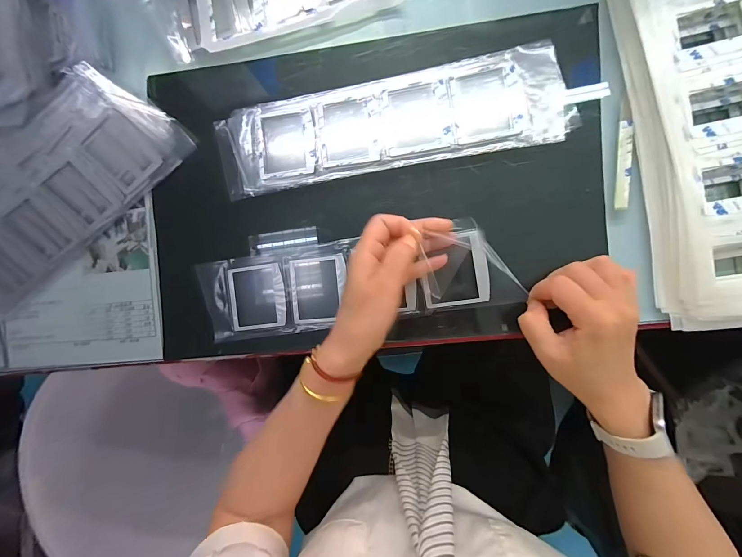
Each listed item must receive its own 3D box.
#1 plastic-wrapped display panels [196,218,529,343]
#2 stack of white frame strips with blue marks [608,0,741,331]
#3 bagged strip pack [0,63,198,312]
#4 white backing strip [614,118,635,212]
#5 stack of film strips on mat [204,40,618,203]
[{"bbox_3d":[-0.023,0.005,0.328,0.317,0.022,0.091,-6,91,11],"label":"plastic-wrapped display panels"},{"bbox_3d":[0.276,-0.126,0.258,0.102,0.028,0.333,-11,89,9],"label":"stack of white frame strips with blue marks"},{"bbox_3d":[-0.370,-0.087,0.355,0.339,0.030,0.128,-36,103,8],"label":"bagged strip pack"},{"bbox_3d":[0.224,-0.101,0.282,0.011,0.004,0.078,3,90,28],"label":"white backing strip"},{"bbox_3d":[0.014,-0.153,0.314,0.349,0.010,0.090,-8,91,9],"label":"stack of film strips on mat"}]

